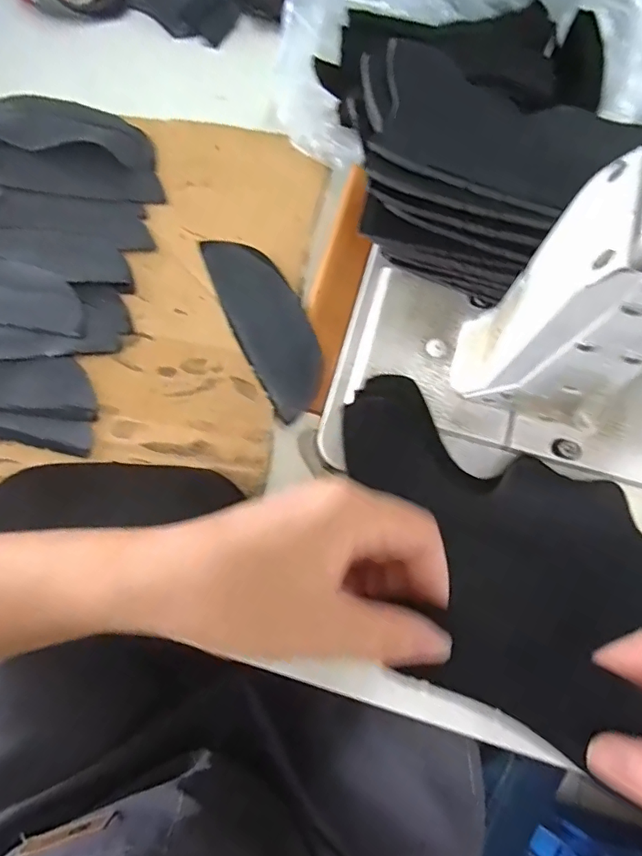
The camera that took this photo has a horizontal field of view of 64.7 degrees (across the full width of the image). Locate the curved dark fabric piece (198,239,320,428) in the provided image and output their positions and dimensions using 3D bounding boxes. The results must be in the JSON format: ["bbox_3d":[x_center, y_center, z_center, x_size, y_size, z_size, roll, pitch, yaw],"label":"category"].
[{"bbox_3d":[-0.037,-0.077,0.344,0.048,0.004,0.148,-23,69,-11],"label":"curved dark fabric piece"}]

